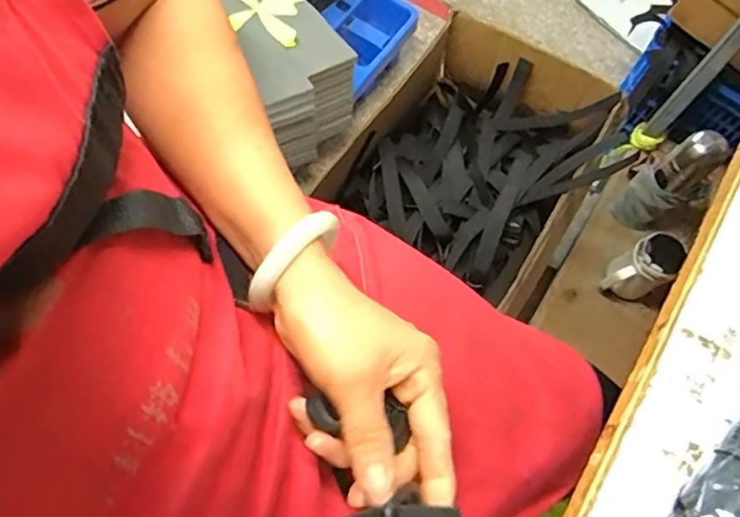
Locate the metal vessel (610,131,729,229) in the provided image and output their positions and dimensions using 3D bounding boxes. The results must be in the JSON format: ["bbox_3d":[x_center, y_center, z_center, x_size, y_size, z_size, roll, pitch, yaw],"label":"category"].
[{"bbox_3d":[0.488,-0.126,0.931,0.069,0.236,0.079,-42,77,-17],"label":"metal vessel"}]

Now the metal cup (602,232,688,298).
[{"bbox_3d":[0.445,0.018,0.924,0.091,0.127,0.078,-32,74,-14],"label":"metal cup"}]

